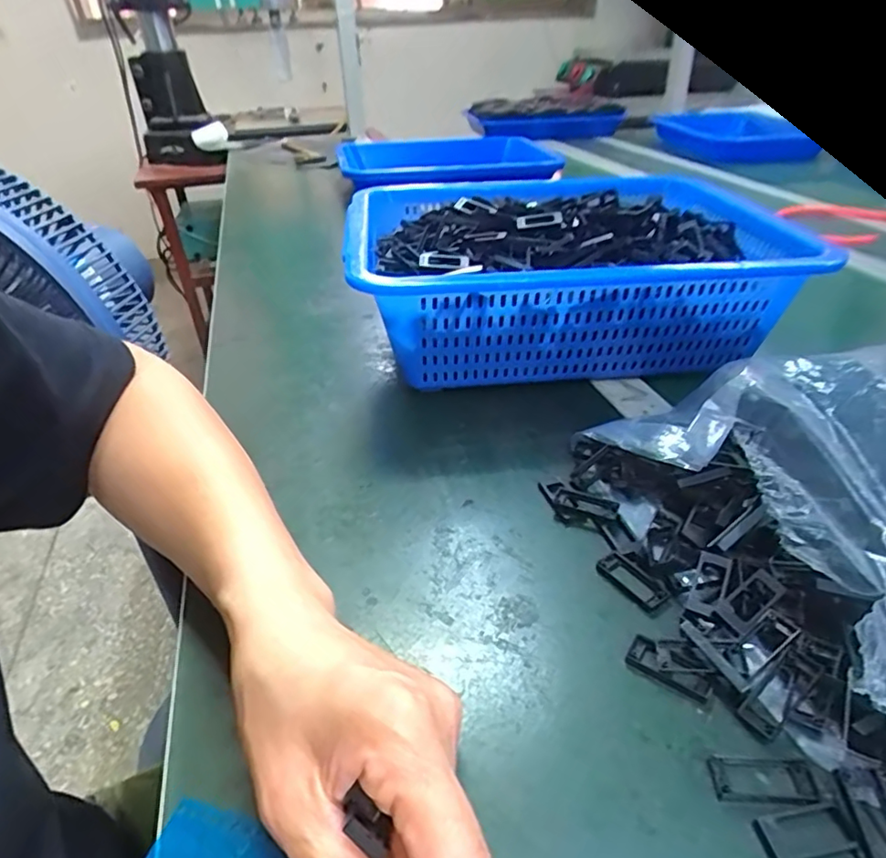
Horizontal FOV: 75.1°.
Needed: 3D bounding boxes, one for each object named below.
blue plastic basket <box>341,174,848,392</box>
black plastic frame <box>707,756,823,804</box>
[{"bbox_3d":[0.102,-0.136,0.501,0.333,0.098,0.266,-3,35,0],"label":"blue plastic basket"},{"bbox_3d":[0.120,0.131,0.217,0.036,0.004,0.016,-2,37,7],"label":"black plastic frame"}]

